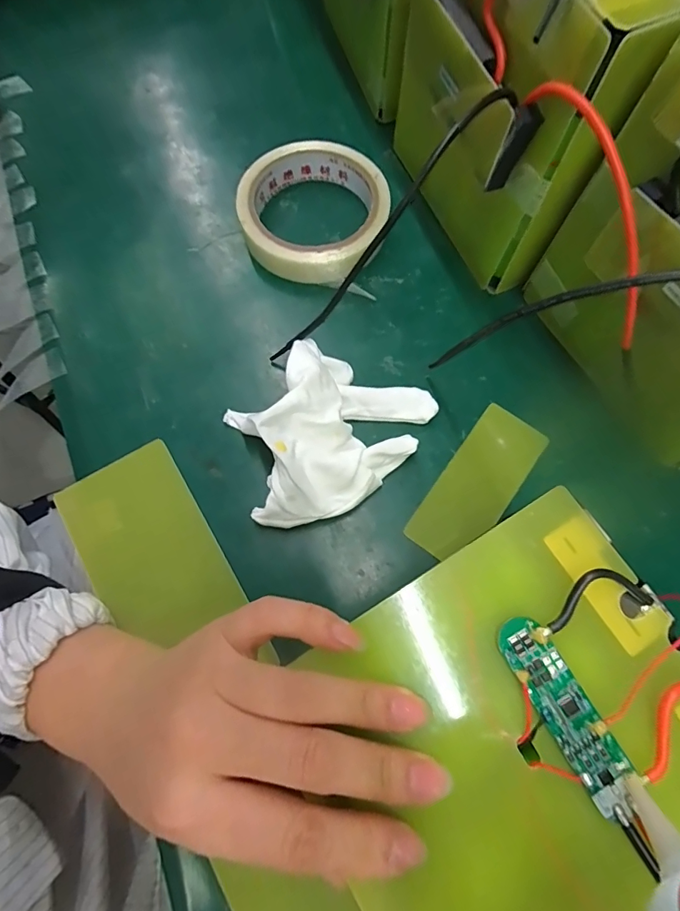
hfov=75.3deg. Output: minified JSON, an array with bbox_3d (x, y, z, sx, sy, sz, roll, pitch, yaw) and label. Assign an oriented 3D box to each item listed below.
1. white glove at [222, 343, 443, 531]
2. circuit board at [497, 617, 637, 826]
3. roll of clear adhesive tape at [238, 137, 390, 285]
[{"bbox_3d":[-0.008,-0.013,0.240,0.090,0.045,0.115,32,74,8],"label":"white glove"},{"bbox_3d":[0.078,0.088,0.152,0.017,0.004,0.065,-28,75,-7],"label":"circuit board"},{"bbox_3d":[-0.018,-0.164,0.298,0.095,0.029,0.097,0,72,-1],"label":"roll of clear adhesive tape"}]

